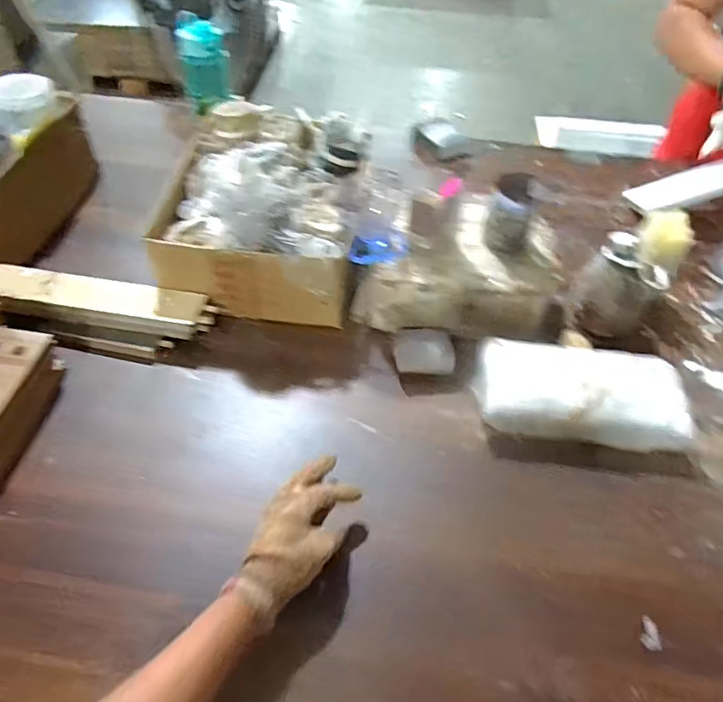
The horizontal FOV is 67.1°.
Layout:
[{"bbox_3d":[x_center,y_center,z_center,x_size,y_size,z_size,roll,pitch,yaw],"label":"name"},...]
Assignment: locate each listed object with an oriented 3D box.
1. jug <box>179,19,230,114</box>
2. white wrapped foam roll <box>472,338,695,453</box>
[{"bbox_3d":[-0.262,-0.476,0.918,0.071,0.127,0.063,-10,51,-11],"label":"jug"},{"bbox_3d":[0.254,0.054,0.642,0.235,0.065,0.108,7,50,3],"label":"white wrapped foam roll"}]

